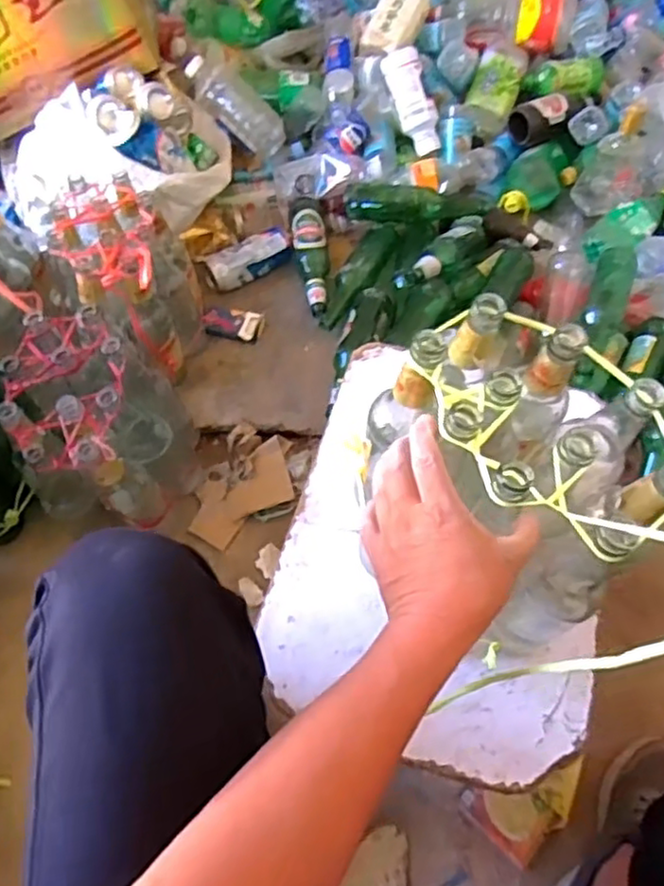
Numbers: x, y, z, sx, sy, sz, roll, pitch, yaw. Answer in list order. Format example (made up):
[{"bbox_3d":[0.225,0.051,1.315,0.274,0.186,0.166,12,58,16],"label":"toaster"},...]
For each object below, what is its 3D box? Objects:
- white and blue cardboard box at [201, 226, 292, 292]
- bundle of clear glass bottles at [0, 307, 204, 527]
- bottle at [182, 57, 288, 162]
[{"bbox_3d":[-0.152,-0.340,1.221,0.167,0.056,0.065,-31,65,-20],"label":"white and blue cardboard box"},{"bbox_3d":[-0.305,-0.027,0.906,0.208,0.233,0.245,-19,61,-13],"label":"bundle of clear glass bottles"},{"bbox_3d":[-0.178,-0.622,1.233,0.207,0.063,0.069,34,53,-30],"label":"bottle"}]

